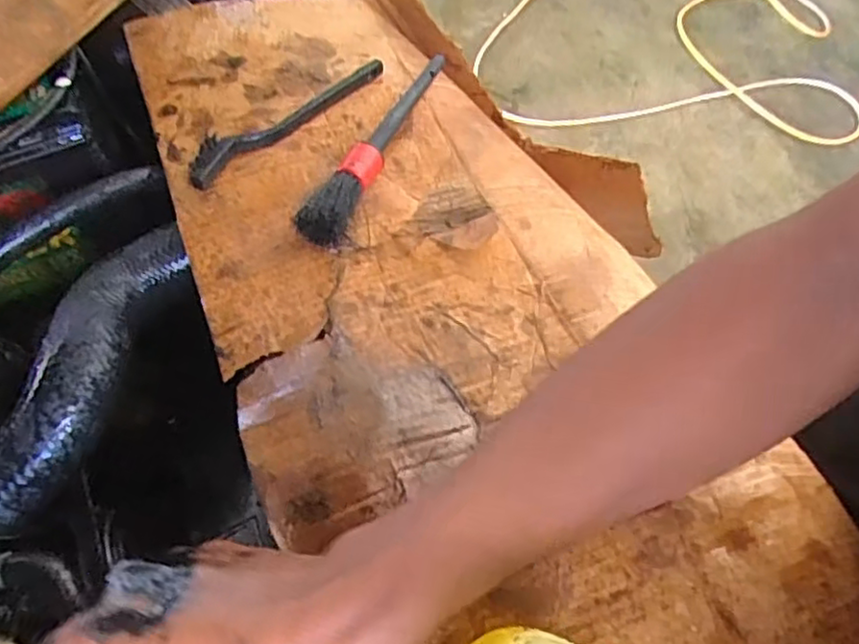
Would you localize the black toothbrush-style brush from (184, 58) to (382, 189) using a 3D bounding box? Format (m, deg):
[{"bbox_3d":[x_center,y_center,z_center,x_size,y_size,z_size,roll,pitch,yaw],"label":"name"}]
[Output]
[{"bbox_3d":[-0.098,-0.144,0.453,0.026,0.018,0.164,40,69,21],"label":"black toothbrush-style brush"}]

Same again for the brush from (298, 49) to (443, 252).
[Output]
[{"bbox_3d":[-0.031,-0.132,0.461,0.026,0.031,0.219,16,49,10],"label":"brush"}]

